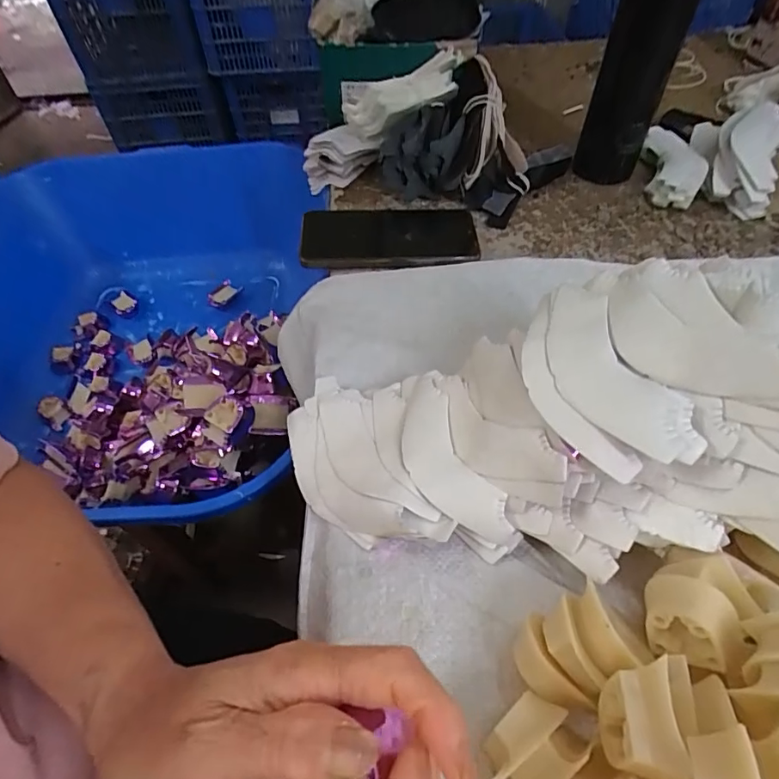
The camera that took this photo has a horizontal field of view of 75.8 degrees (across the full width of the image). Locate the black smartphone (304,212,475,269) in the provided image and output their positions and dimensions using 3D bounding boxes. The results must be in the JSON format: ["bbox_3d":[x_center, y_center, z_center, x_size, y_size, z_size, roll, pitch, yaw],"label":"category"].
[{"bbox_3d":[0.000,-0.145,0.465,0.161,0.008,0.089,-4,52,-1],"label":"black smartphone"}]

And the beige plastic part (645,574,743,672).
[{"bbox_3d":[0.138,0.107,0.232,0.036,0.028,0.029,22,56,18],"label":"beige plastic part"}]

